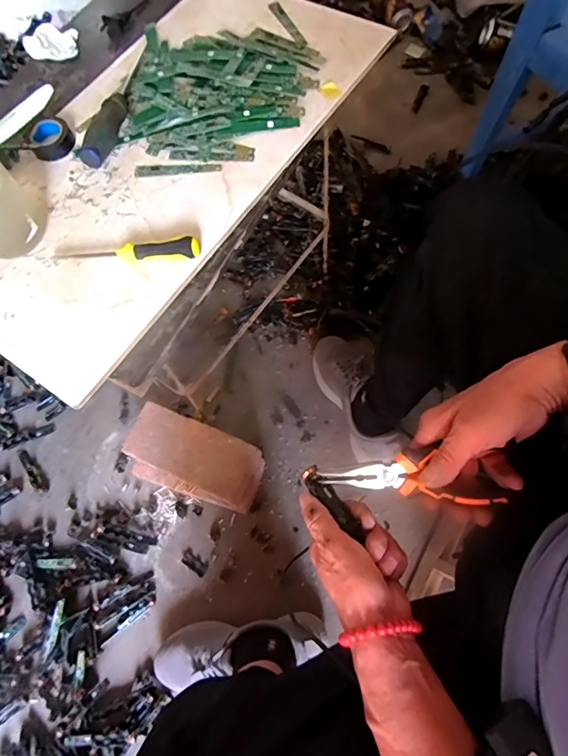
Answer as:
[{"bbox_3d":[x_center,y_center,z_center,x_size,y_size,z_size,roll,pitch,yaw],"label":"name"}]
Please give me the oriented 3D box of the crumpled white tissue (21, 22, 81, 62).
[{"bbox_3d":[-0.317,-0.457,0.608,0.068,0.023,0.045,-8,67,2],"label":"crumpled white tissue"}]

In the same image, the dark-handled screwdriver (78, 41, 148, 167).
[{"bbox_3d":[-0.197,-0.334,0.536,0.029,0.032,0.205,6,68,8],"label":"dark-handled screwdriver"}]

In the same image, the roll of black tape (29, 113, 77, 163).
[{"bbox_3d":[-0.276,-0.285,0.531,0.052,0.020,0.052,-2,67,4],"label":"roll of black tape"}]

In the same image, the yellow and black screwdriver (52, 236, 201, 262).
[{"bbox_3d":[-0.161,-0.131,0.458,0.152,0.025,0.019,1,67,6],"label":"yellow and black screwdriver"}]

